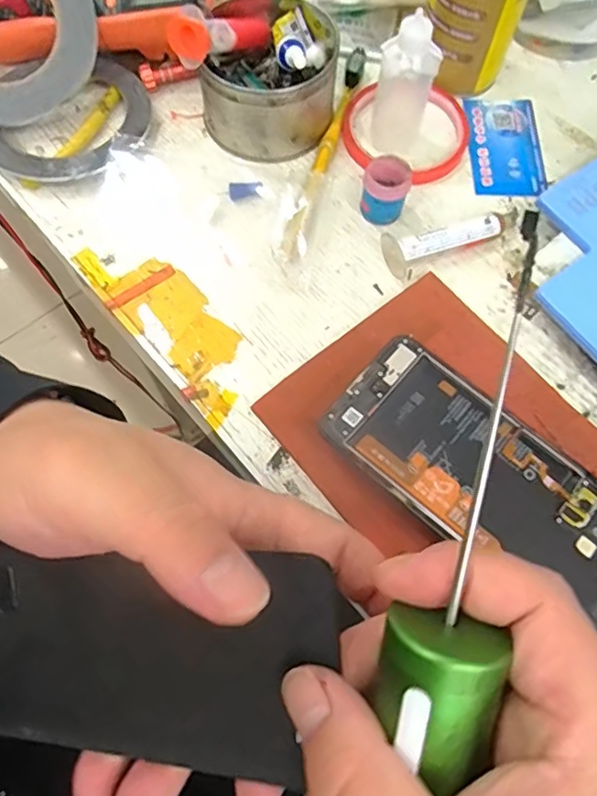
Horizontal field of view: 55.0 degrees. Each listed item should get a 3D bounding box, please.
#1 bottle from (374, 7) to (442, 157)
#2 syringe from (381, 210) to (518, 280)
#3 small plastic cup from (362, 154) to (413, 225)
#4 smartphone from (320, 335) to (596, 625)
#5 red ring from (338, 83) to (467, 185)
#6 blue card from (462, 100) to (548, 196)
[{"bbox_3d":[0.070,-0.203,0.377,0.035,0.089,0.028,10,68,3],"label":"bottle"},{"bbox_3d":[0.099,-0.109,0.374,0.090,0.018,0.027,-22,70,-10],"label":"syringe"},{"bbox_3d":[0.057,-0.136,0.375,0.028,0.032,0.029,0,68,-1],"label":"small plastic cup"},{"bbox_3d":[0.094,0.040,0.288,0.162,0.011,0.075,39,72,13],"label":"smartphone"},{"bbox_3d":[0.077,-0.190,0.415,0.090,0.009,0.085,0,68,-1],"label":"red ring"},{"bbox_3d":[0.150,-0.184,0.418,0.052,0.004,0.087,1,69,-2],"label":"blue card"}]

